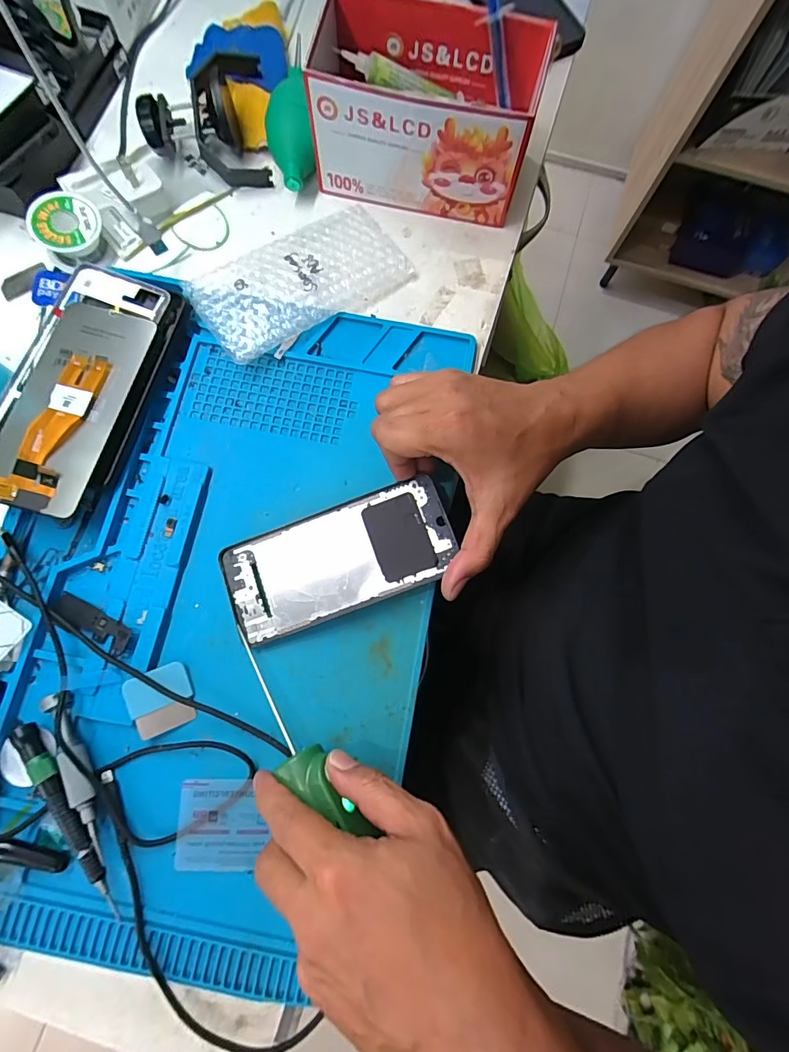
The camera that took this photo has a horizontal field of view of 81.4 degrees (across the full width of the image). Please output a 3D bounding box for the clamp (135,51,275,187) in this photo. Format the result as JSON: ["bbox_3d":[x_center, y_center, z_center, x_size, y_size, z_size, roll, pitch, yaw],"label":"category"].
[{"bbox_3d":[-0.165,-0.353,0.399,0.103,0.050,0.105,-7,77,-3],"label":"clamp"}]

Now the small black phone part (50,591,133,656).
[{"bbox_3d":[-0.213,0.066,0.321,0.066,0.007,0.017,29,77,5],"label":"small black phone part"}]

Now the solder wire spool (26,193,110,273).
[{"bbox_3d":[-0.268,-0.243,0.380,0.052,0.029,0.052,0,76,-1],"label":"solder wire spool"}]

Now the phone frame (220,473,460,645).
[{"bbox_3d":[-0.040,0.024,0.328,0.164,0.006,0.074,-21,78,3],"label":"phone frame"}]

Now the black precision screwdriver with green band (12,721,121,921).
[{"bbox_3d":[-0.207,0.184,0.290,0.017,0.015,0.131,-34,79,-9],"label":"black precision screwdriver with green band"}]

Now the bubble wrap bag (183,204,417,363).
[{"bbox_3d":[-0.078,-0.206,0.380,0.172,0.017,0.090,-32,79,-9],"label":"bubble wrap bag"}]

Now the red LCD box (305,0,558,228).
[{"bbox_3d":[0.023,-0.338,0.375,0.169,0.090,0.103,11,76,1],"label":"red LCD box"}]

